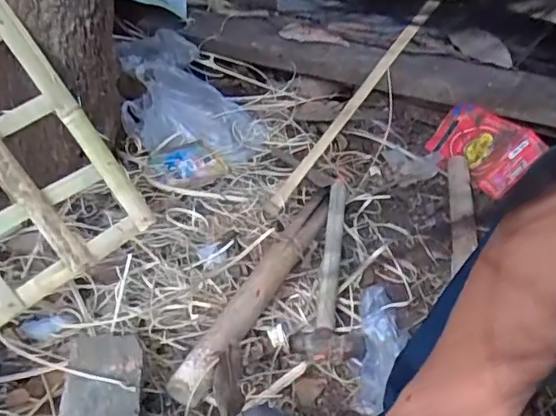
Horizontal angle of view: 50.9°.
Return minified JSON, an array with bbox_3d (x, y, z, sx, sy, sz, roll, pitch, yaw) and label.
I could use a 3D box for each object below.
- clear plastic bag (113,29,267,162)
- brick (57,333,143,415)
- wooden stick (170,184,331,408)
[{"bbox_3d":[-0.167,-0.223,1.094,0.266,0.096,0.309,-5,42,-13],"label":"clear plastic bag"},{"bbox_3d":[-0.191,0.224,0.638,0.081,0.066,0.172,0,41,-8],"label":"brick"},{"bbox_3d":[-0.012,0.092,0.827,0.052,0.045,0.441,22,43,18],"label":"wooden stick"}]

